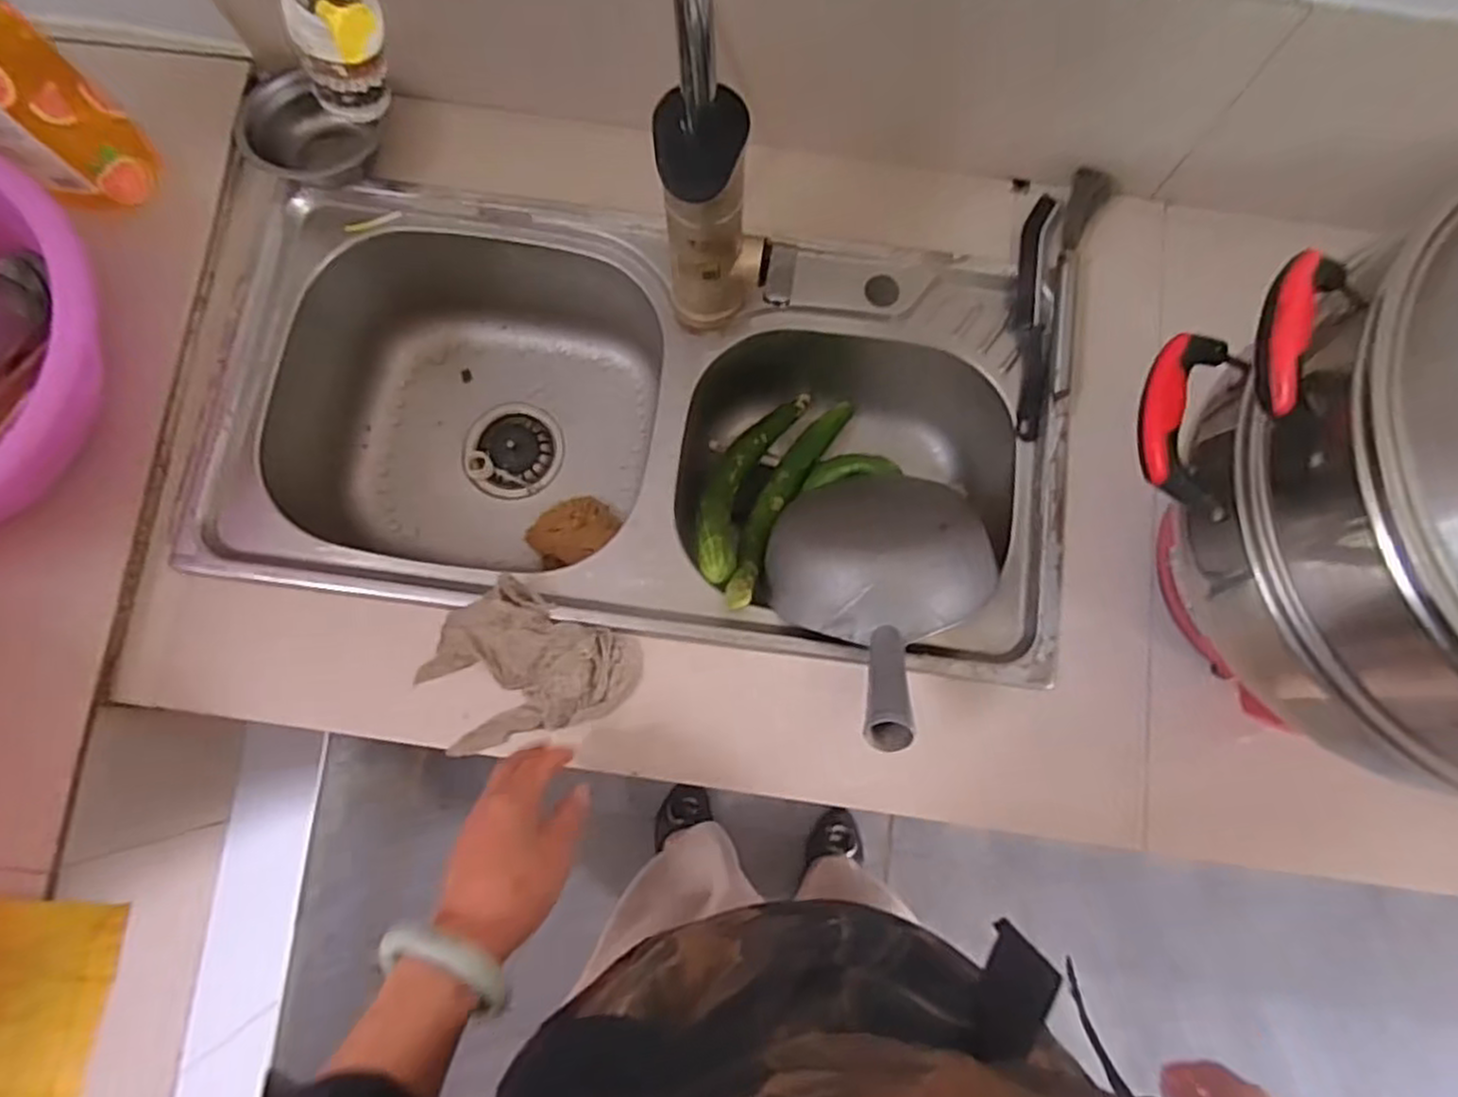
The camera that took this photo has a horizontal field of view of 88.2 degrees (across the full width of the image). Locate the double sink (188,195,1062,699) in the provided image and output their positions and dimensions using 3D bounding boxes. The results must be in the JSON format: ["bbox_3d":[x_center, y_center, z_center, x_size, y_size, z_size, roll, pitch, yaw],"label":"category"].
[{"bbox_3d":[-0.077,-0.098,0.724,0.711,0.182,0.357,8,79,0],"label":"double sink"}]

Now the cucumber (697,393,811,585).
[{"bbox_3d":[0.012,-0.064,0.709,0.064,0.049,0.246,19,46,3],"label":"cucumber"}]

